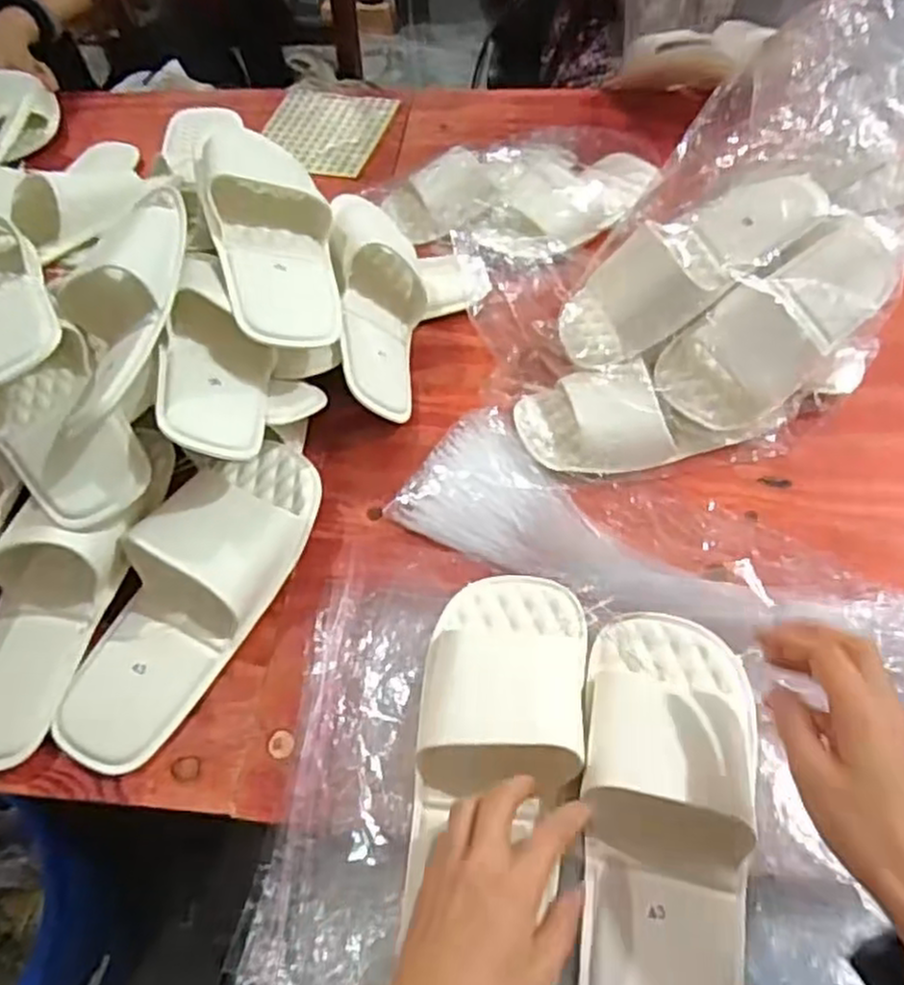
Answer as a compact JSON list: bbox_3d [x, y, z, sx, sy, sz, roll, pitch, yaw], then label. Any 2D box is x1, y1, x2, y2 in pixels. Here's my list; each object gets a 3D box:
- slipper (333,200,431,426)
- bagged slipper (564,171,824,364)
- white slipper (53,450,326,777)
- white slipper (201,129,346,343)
[{"bbox_3d":[-0.069,-0.168,0.687,0.094,0.054,0.209,8,67,-31],"label":"slipper"},{"bbox_3d":[0.190,-0.196,0.621,0.219,0.052,0.104,-31,56,19],"label":"bagged slipper"},{"bbox_3d":[-0.201,0.068,0.561,0.110,0.066,0.272,25,63,18],"label":"white slipper"},{"bbox_3d":[-0.166,-0.212,0.658,0.109,0.072,0.232,2,61,-26],"label":"white slipper"}]

